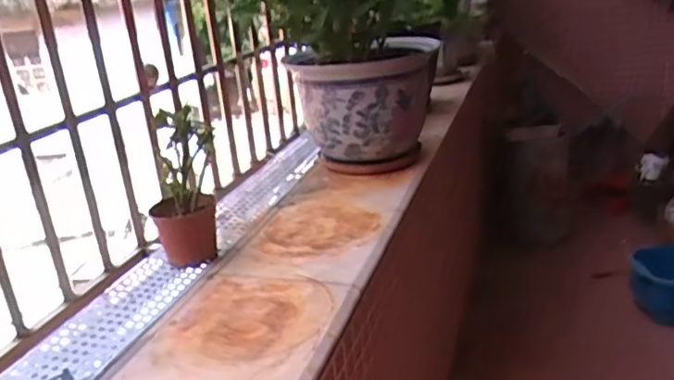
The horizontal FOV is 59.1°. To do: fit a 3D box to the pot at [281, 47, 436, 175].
[{"bbox_3d":[0.093,-0.235,1.754,0.368,0.325,0.388,-5,21,2],"label":"pot"}]

